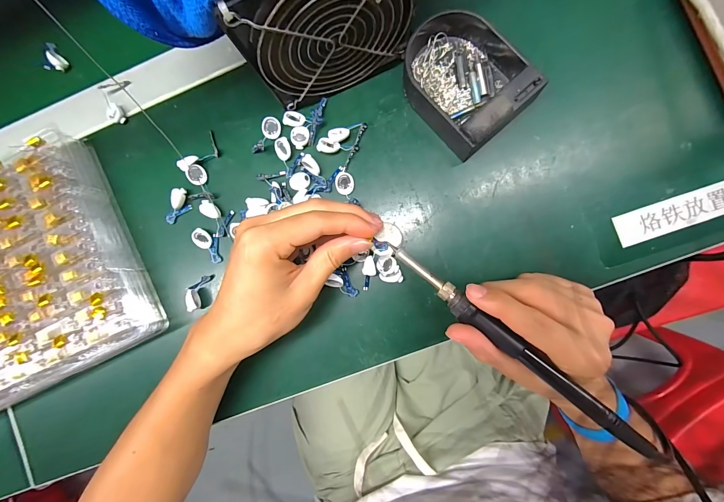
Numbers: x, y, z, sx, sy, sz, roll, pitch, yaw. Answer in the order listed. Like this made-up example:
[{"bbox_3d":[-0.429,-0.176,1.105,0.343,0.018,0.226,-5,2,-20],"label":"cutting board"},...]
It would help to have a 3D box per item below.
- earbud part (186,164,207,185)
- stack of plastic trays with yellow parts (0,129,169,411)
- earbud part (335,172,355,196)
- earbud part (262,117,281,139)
[{"bbox_3d":[-0.150,-0.069,0.292,0.014,0.008,0.017,-8,88,5],"label":"earbud part"},{"bbox_3d":[-0.328,0.037,0.292,0.255,0.040,0.190,-26,87,4],"label":"stack of plastic trays with yellow parts"},{"bbox_3d":[-0.015,-0.058,0.280,0.015,0.007,0.019,-7,88,5],"label":"earbud part"},{"bbox_3d":[-0.080,-0.109,0.286,0.016,0.004,0.019,-12,95,-22],"label":"earbud part"}]

